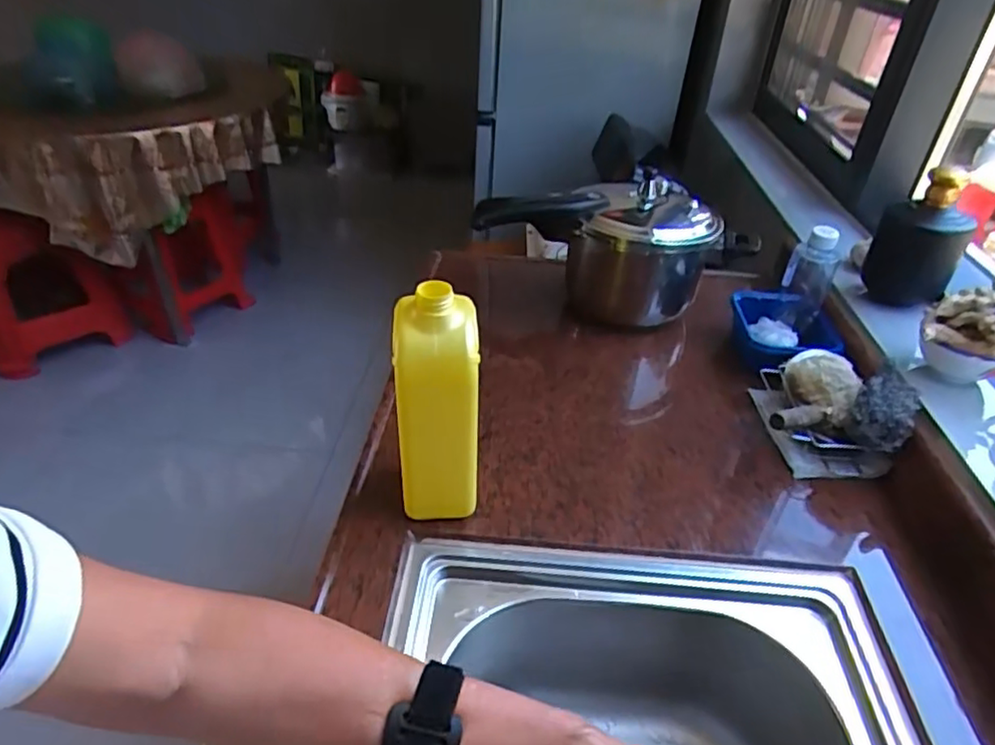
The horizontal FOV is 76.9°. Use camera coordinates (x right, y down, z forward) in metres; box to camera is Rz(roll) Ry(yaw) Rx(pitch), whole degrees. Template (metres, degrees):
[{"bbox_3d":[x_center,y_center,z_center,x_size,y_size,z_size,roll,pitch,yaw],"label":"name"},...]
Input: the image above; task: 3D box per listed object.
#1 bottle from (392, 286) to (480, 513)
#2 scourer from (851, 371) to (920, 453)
[{"bbox_3d":[-0.057,0.036,0.585,0.078,0.237,0.079,-3,37,-5],"label":"bottle"},{"bbox_3d":[0.411,0.040,0.666,0.056,0.051,0.074,25,43,28],"label":"scourer"}]

